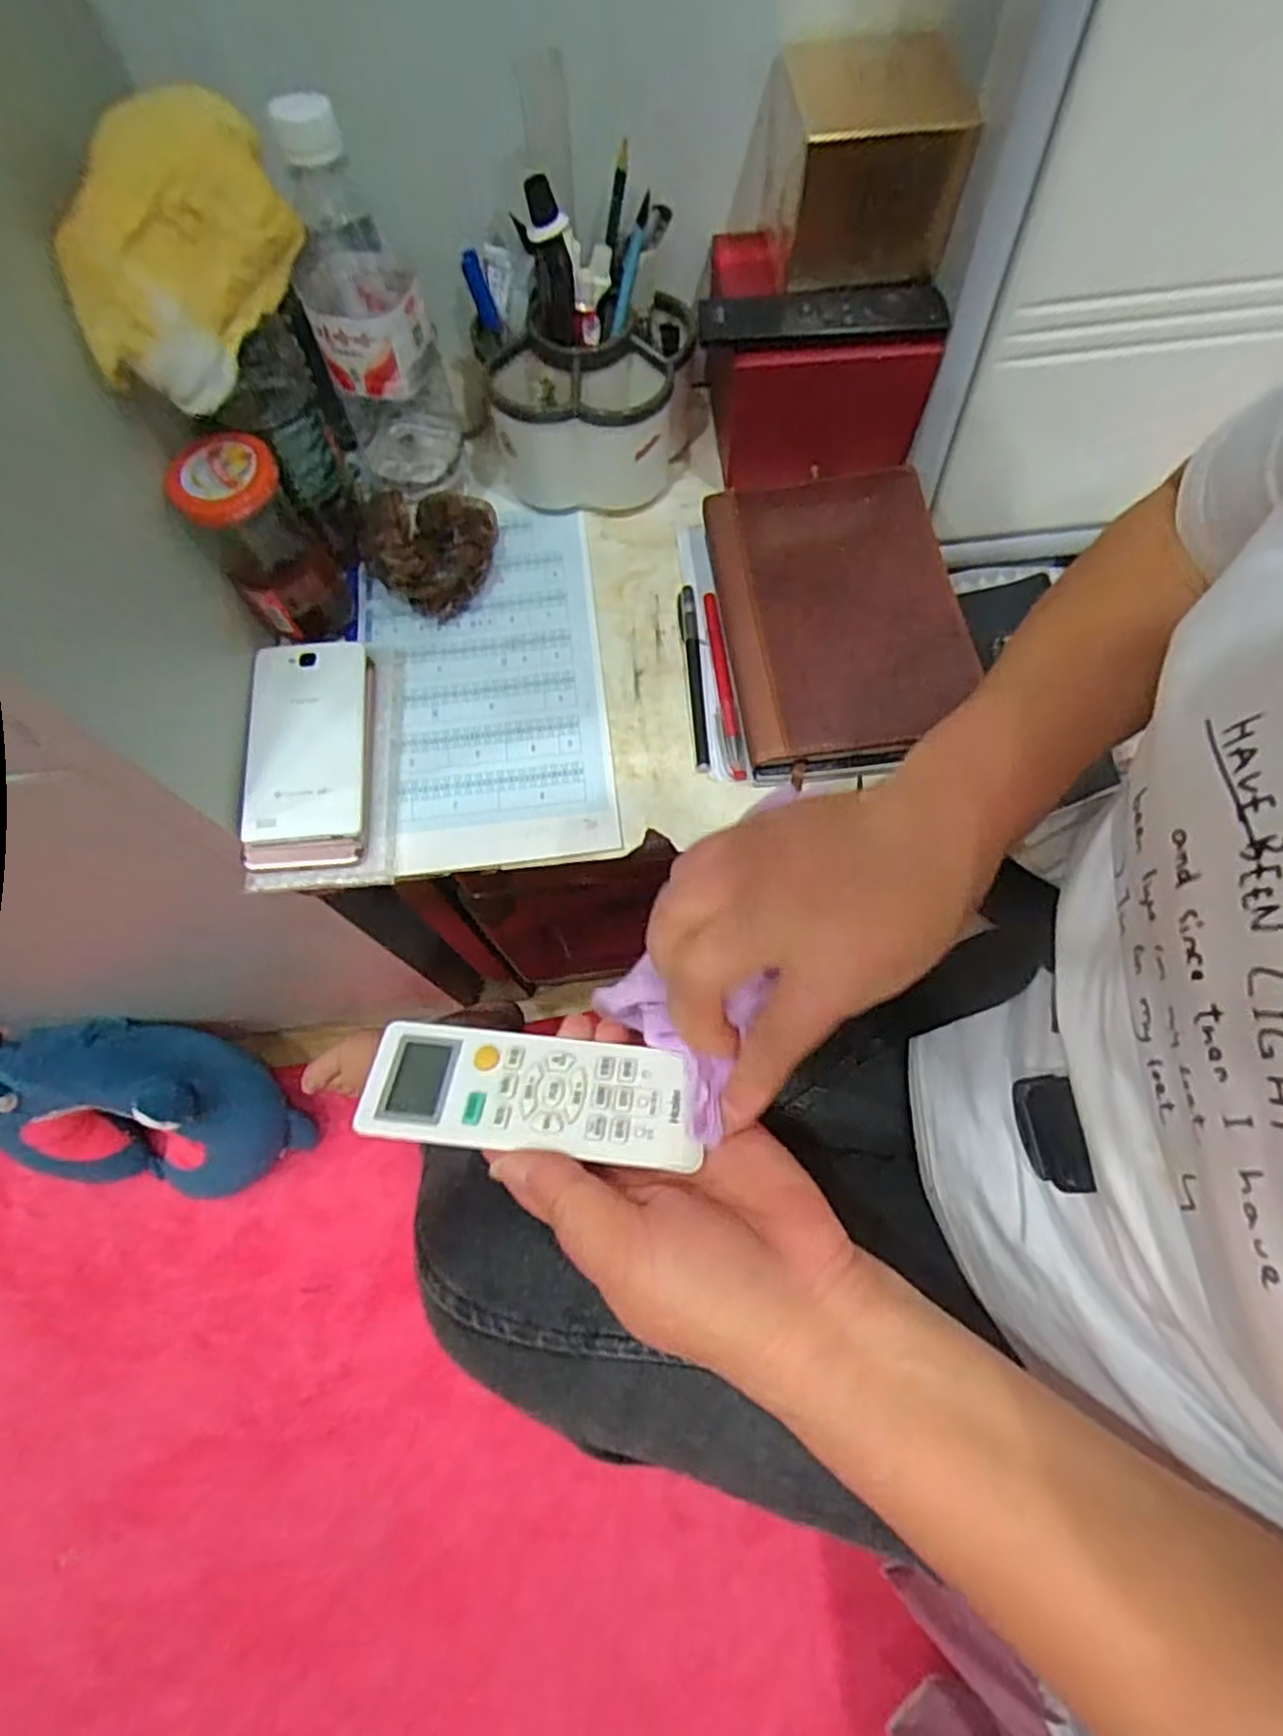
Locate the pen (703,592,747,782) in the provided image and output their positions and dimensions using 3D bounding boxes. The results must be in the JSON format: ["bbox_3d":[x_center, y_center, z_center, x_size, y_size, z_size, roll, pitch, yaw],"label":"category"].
[{"bbox_3d":[0.054,-0.123,0.490,0.010,0.006,0.140,-6,69,0],"label":"pen"}]

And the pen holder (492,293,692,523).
[{"bbox_3d":[-0.032,-0.328,0.529,0.141,0.093,0.110,-3,69,1],"label":"pen holder"}]

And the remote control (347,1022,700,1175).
[{"bbox_3d":[-0.045,0.092,0.297,0.125,0.019,0.047,5,51,4],"label":"remote control"}]

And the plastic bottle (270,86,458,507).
[{"bbox_3d":[-0.157,-0.312,0.436,0.068,0.207,0.061,-18,69,-4],"label":"plastic bottle"}]

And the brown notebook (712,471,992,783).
[{"bbox_3d":[0.127,-0.168,0.482,0.142,0.021,0.211,-8,68,3],"label":"brown notebook"}]

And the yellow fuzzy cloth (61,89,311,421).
[{"bbox_3d":[-0.212,-0.284,0.345,0.114,0.086,0.044,-41,75,-12],"label":"yellow fuzzy cloth"}]

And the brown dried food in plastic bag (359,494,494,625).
[{"bbox_3d":[-0.144,-0.214,0.511,0.085,0.046,0.069,-7,69,0],"label":"brown dried food in plastic bag"}]

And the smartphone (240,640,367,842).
[{"bbox_3d":[-0.209,-0.083,0.463,0.069,0.011,0.134,-4,69,-5],"label":"smartphone"}]

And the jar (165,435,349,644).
[{"bbox_3d":[-0.227,-0.195,0.466,0.063,0.124,0.057,-26,70,-7],"label":"jar"}]

